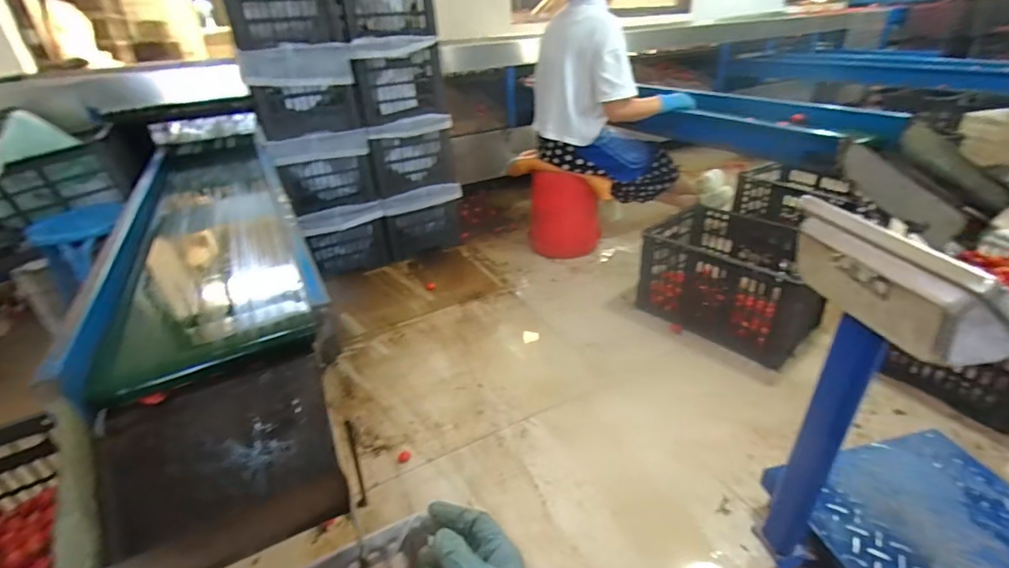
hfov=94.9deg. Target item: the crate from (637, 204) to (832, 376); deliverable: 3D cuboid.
[{"bbox_3d":[0.692,-0.029,1.447,0.429,0.258,0.365,23,40,39],"label":"crate"}]

